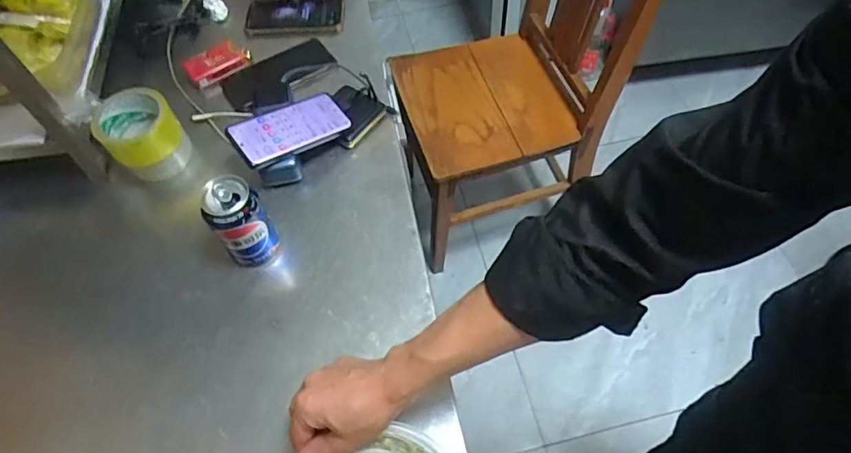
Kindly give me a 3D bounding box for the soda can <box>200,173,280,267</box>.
[{"bbox_3d":[-0.218,-0.003,0.654,0.064,0.128,0.055,-32,63,-17],"label":"soda can"}]

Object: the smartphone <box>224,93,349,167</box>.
[{"bbox_3d":[-0.183,-0.135,0.745,0.158,0.012,0.074,-32,72,-33],"label":"smartphone"}]

